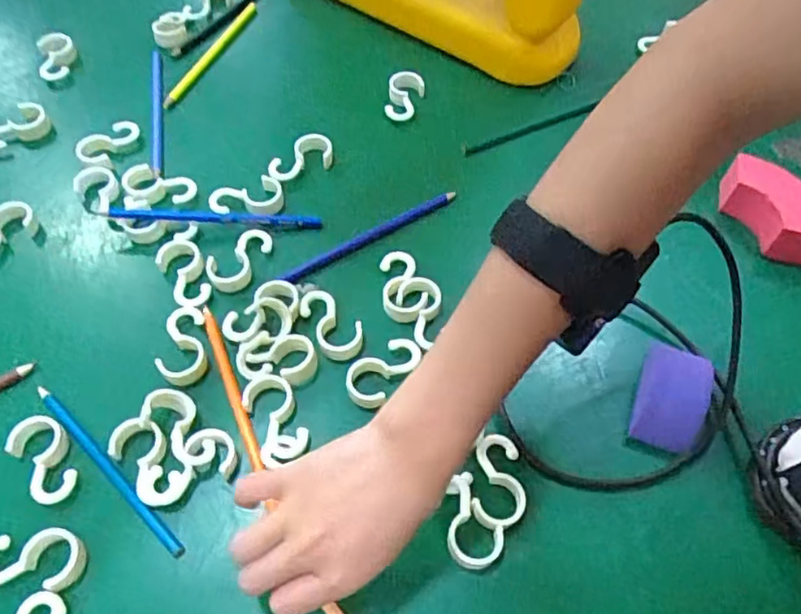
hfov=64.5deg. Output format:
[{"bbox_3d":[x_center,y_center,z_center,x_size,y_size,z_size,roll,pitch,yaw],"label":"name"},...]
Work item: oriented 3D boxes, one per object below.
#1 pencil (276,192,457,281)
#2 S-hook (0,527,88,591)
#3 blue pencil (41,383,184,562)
[{"bbox_3d":[-0.022,-0.059,0.492,0.157,0.008,0.009,-28,63,-18],"label":"pencil"},{"bbox_3d":[-0.209,0.142,0.361,0.058,0.008,0.032,6,58,2],"label":"S-hook"},{"bbox_3d":[-0.182,0.098,0.391,0.146,0.005,0.009,39,65,20],"label":"blue pencil"}]

